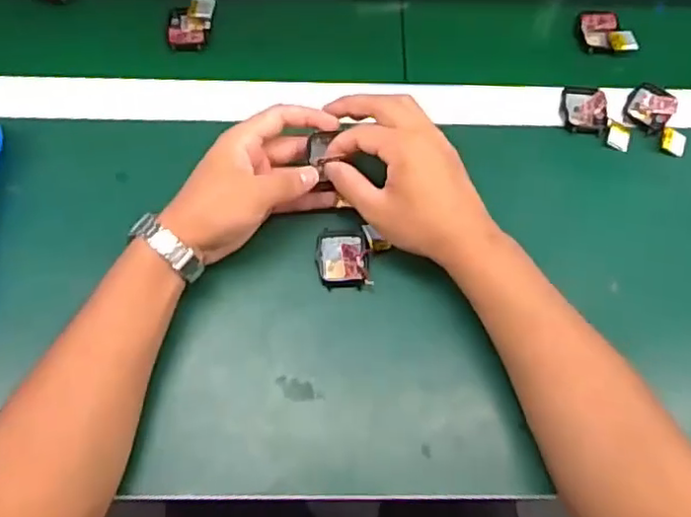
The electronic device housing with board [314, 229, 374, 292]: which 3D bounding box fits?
[{"bbox_3d":[-0.001,-0.001,0.483,0.041,0.015,0.048,0,67,-1],"label":"electronic device housing with board"}]

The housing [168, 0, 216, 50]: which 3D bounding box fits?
[{"bbox_3d":[-0.139,-0.213,0.569,0.037,0.008,0.051,6,80,-8],"label":"housing"}]

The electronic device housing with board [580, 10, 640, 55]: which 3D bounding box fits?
[{"bbox_3d":[0.241,-0.207,0.579,0.044,0.013,0.045,-1,67,-2],"label":"electronic device housing with board"}]

